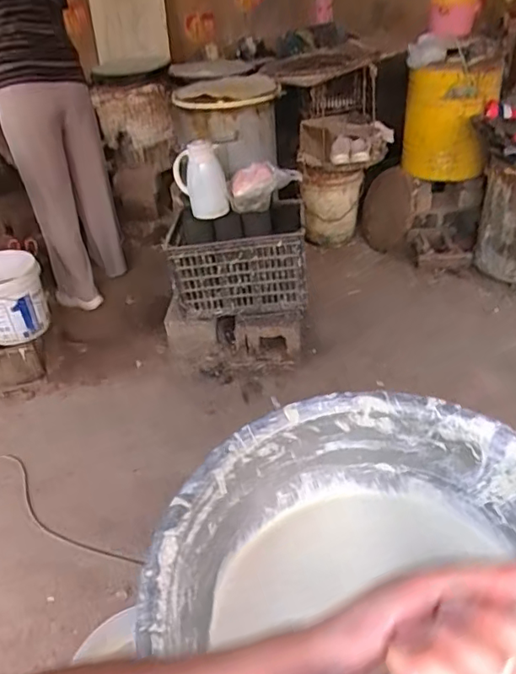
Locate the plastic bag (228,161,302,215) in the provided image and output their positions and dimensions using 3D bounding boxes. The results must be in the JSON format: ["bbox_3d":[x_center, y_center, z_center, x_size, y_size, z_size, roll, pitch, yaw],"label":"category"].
[{"bbox_3d":[0.024,-0.470,1.692,0.226,0.123,0.108,1,38,8],"label":"plastic bag"}]

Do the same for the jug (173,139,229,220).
[{"bbox_3d":[-0.185,-0.500,1.698,0.146,0.220,0.146,-13,38,-10],"label":"jug"}]

